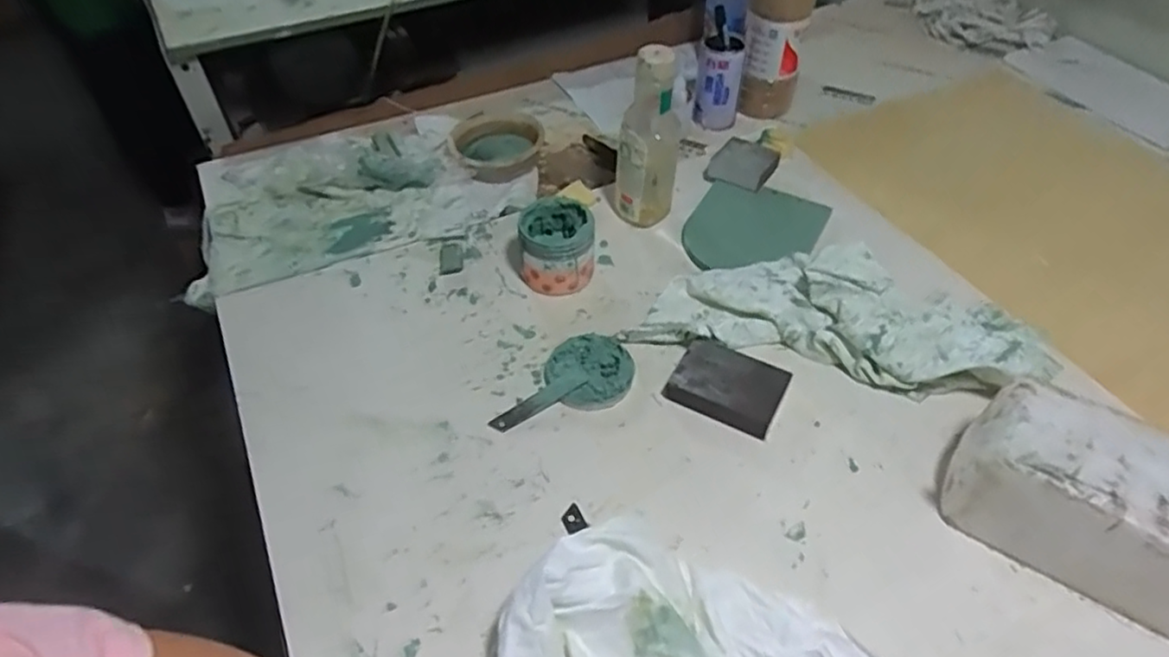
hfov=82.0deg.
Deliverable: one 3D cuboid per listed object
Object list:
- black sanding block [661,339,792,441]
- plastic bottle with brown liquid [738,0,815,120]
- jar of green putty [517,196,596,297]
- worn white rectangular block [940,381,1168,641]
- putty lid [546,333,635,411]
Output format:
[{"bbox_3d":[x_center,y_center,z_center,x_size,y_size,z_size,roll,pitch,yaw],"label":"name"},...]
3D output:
[{"bbox_3d":[0.134,0.054,0.630,0.098,0.028,0.074,24,52,19],"label":"black sanding block"},{"bbox_3d":[0.265,-0.429,0.907,0.086,0.279,0.077,14,50,11],"label":"plastic bottle with brown liquid"},{"bbox_3d":[-0.029,-0.087,0.724,0.076,0.076,0.076,0,48,0],"label":"jar of green putty"},{"bbox_3d":[0.402,0.143,0.508,0.223,0.105,0.106,27,53,21],"label":"worn white rectangular block"},{"bbox_3d":[0.005,0.041,0.649,0.080,0.016,0.083,0,48,0],"label":"putty lid"}]

